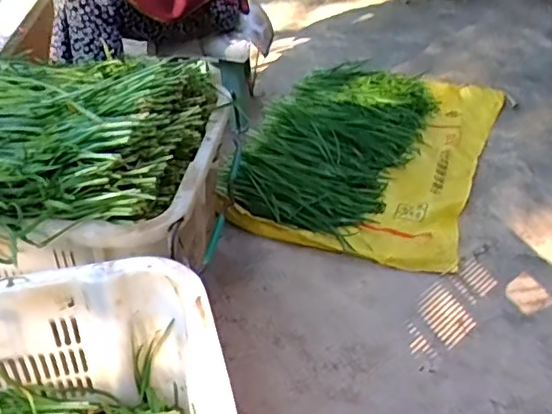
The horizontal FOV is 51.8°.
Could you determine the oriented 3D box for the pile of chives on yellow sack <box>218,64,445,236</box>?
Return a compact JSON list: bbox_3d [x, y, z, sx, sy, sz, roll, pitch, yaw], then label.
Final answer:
[{"bbox_3d":[0.163,-0.195,1.495,0.388,0.074,0.733,17,38,17],"label":"pile of chives on yellow sack"}]

